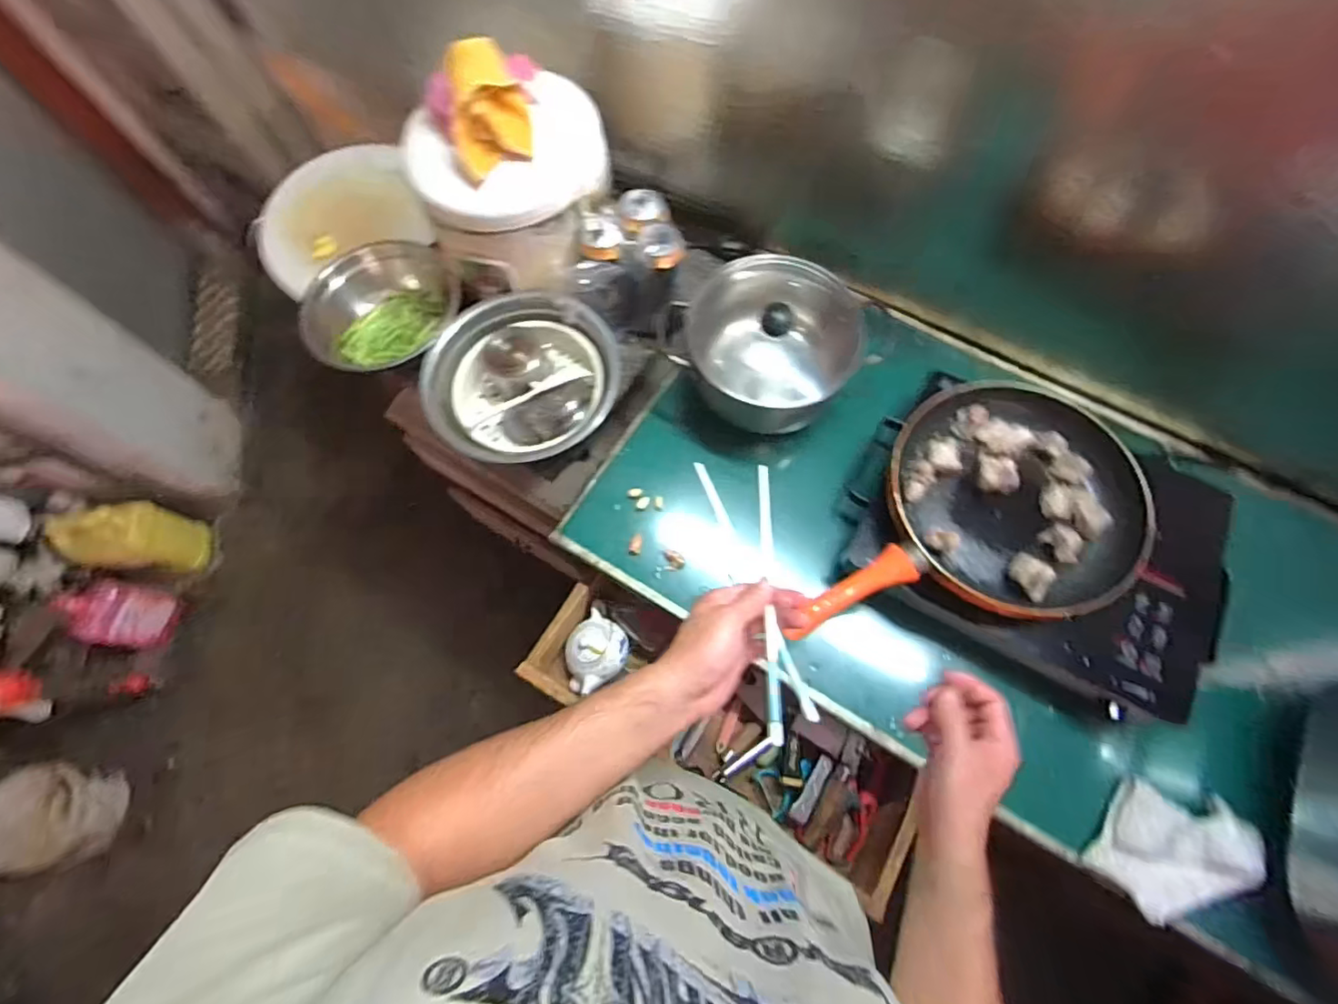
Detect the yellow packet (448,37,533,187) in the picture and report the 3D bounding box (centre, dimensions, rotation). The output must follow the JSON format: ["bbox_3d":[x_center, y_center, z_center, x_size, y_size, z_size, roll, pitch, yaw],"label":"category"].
[{"bbox_3d":[-0.215,-0.483,0.696,0.102,0.077,0.132,-13,70,-5],"label":"yellow packet"}]

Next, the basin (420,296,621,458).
[{"bbox_3d":[-0.201,-0.179,0.822,0.263,0.106,0.217,7,70,3],"label":"basin"}]

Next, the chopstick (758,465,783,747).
[{"bbox_3d":[0.087,0.079,0.496,0.012,0.013,0.241,1,64,1],"label":"chopstick"}]

